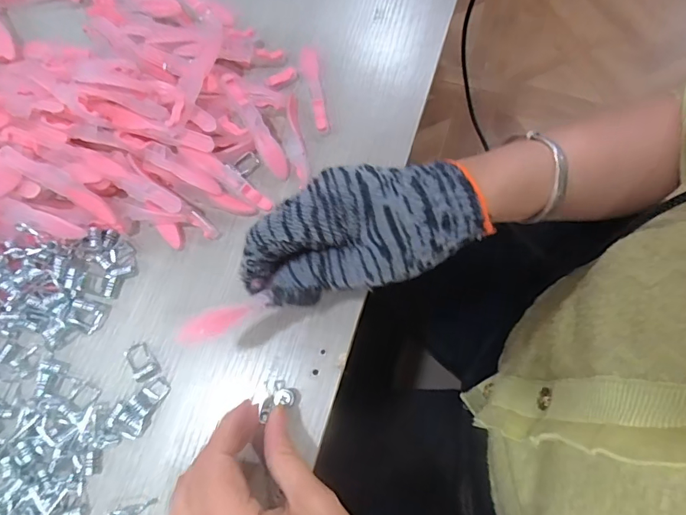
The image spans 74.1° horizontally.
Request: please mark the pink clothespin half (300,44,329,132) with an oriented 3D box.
[{"bbox_3d":[-0.022,-0.128,0.338,0.014,0.008,0.078,-8,72,0],"label":"pink clothespin half"}]

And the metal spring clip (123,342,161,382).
[{"bbox_3d":[-0.128,0.066,0.288,0.016,0.004,0.024,-33,74,-8],"label":"metal spring clip"}]

